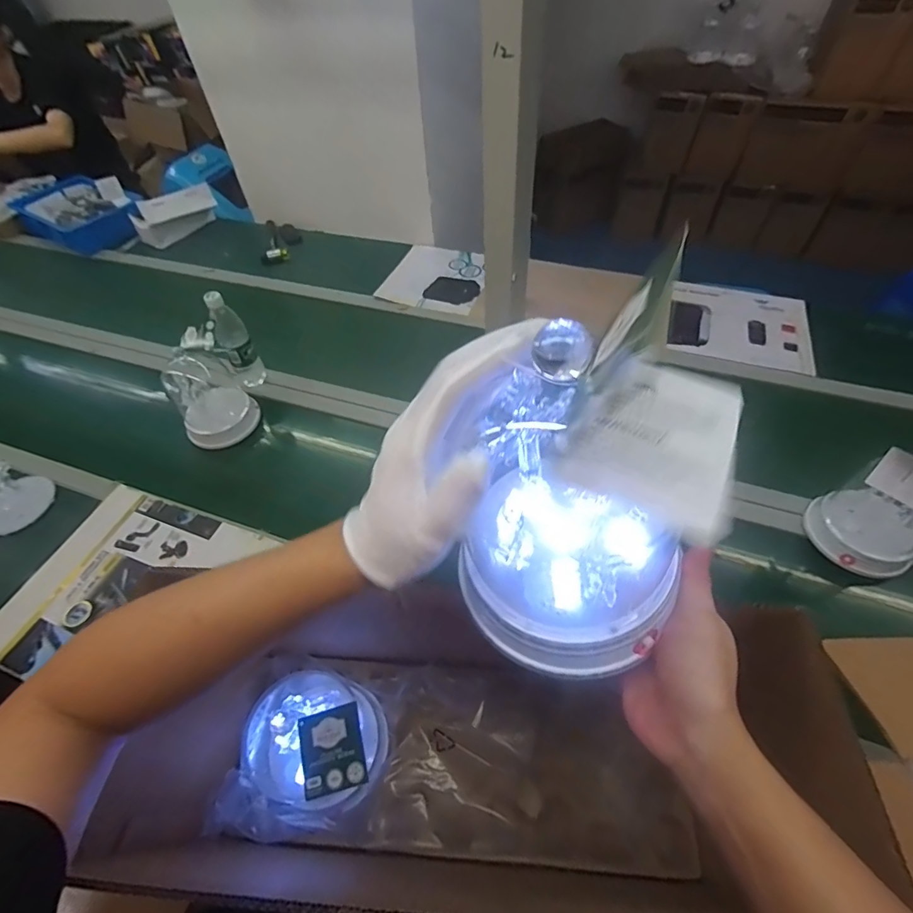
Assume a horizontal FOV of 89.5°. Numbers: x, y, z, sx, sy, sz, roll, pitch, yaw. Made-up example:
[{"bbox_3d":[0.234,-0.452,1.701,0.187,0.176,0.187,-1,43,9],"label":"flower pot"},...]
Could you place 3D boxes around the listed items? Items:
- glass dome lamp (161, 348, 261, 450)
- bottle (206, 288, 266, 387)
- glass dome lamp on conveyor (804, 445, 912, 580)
[{"bbox_3d":[-0.522,-0.133,0.960,0.142,0.193,0.130,-32,58,-19],"label":"glass dome lamp"},{"bbox_3d":[-0.480,-0.241,1.014,0.068,0.233,0.069,-28,56,-16],"label":"bottle"},{"bbox_3d":[0.662,0.082,0.701,0.121,0.180,0.145,-28,56,-16],"label":"glass dome lamp on conveyor"}]

